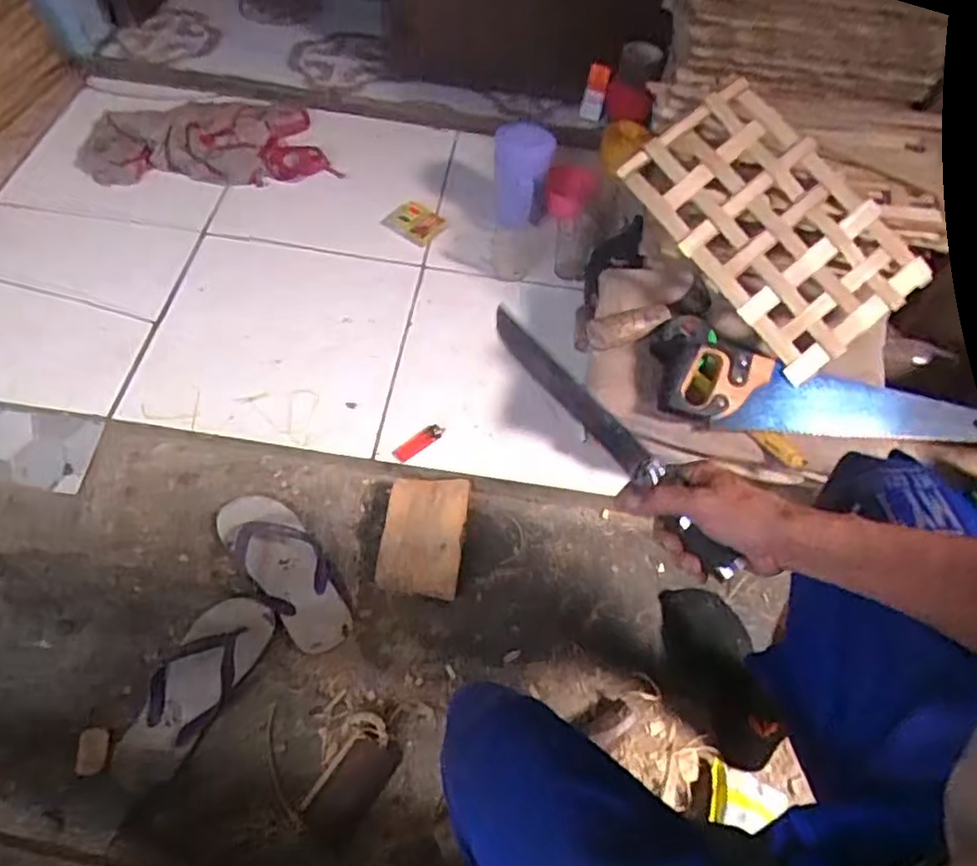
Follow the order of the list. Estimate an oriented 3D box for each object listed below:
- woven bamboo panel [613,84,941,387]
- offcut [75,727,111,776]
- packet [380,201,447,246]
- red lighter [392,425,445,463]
[{"bbox_3d":[0.391,-0.286,0.912,0.233,0.026,0.380,-41,88,-6],"label":"woven bamboo panel"},{"bbox_3d":[-0.499,0.400,0.841,0.032,0.018,0.054,-1,58,-5],"label":"offcut"},{"bbox_3d":[-0.138,-0.392,1.241,0.102,0.011,0.101,36,63,6],"label":"packet"},{"bbox_3d":[-0.107,0.012,1.019,0.086,0.009,0.028,-37,67,-23],"label":"red lighter"}]

